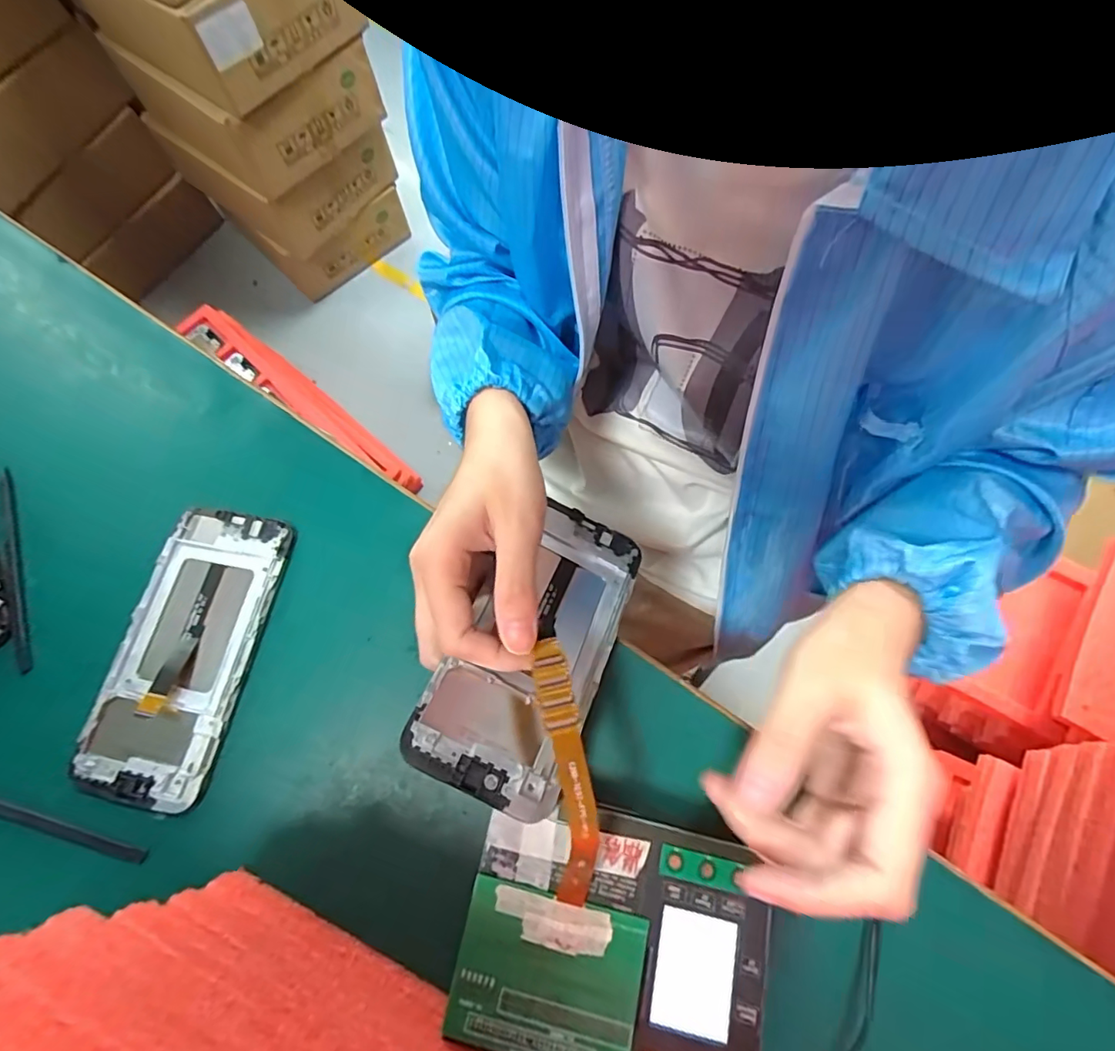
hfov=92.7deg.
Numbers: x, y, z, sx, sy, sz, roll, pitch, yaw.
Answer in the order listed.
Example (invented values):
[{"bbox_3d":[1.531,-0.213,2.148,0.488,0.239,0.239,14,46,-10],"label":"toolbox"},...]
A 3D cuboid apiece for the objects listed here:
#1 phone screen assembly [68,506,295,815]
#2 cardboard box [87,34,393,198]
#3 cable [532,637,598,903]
[{"bbox_3d":[-0.207,0.068,0.298,0.073,0.011,0.157,9,71,5],"label":"phone screen assembly"},{"bbox_3d":[-0.629,-0.897,1.053,0.425,0.173,0.354,42,77,15],"label":"cardboard box"},{"bbox_3d":[0.003,0.103,0.228,0.018,0.029,0.106,-9,72,-1],"label":"cable"}]

